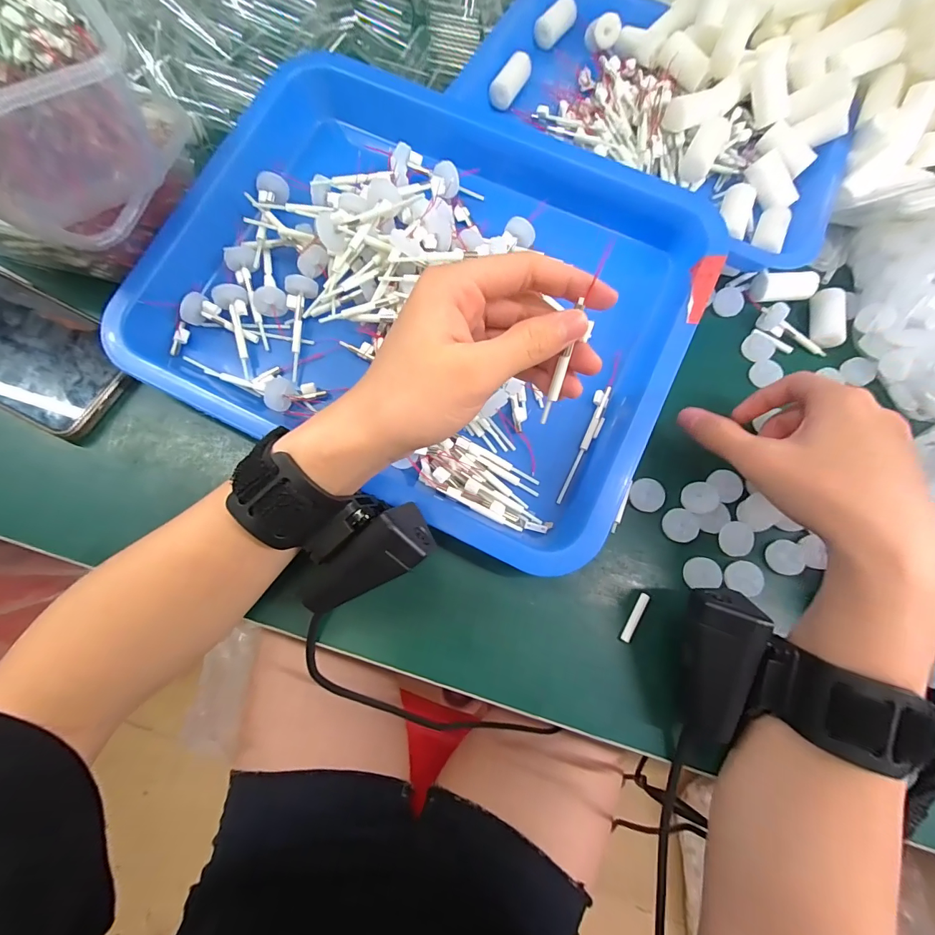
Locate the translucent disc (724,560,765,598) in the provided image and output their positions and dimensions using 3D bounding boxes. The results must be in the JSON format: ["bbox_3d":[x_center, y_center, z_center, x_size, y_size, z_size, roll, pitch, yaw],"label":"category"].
[{"bbox_3d":[0.171,0.068,0.256,0.019,0.006,0.021,34,75,7],"label":"translucent disc"}]

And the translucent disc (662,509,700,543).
[{"bbox_3d":[0.136,0.036,0.264,0.021,0.004,0.021,1,74,-3],"label":"translucent disc"}]

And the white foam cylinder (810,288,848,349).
[{"bbox_3d":[0.269,-0.111,0.308,0.018,0.014,0.041,9,74,0],"label":"white foam cylinder"}]

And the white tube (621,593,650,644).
[{"bbox_3d":[0.101,0.090,0.249,0.006,0.004,0.030,32,75,6],"label":"white tube"}]

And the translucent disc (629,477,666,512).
[{"bbox_3d":[0.116,0.018,0.269,0.021,0.004,0.021,1,74,-3],"label":"translucent disc"}]

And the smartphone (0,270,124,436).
[{"bbox_3d":[-0.304,-0.086,0.267,0.163,0.013,0.075,27,72,2],"label":"smartphone"}]

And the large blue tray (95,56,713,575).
[{"bbox_3d":[-0.024,-0.124,0.279,0.331,0.048,0.285,26,77,6],"label":"large blue tray"}]

